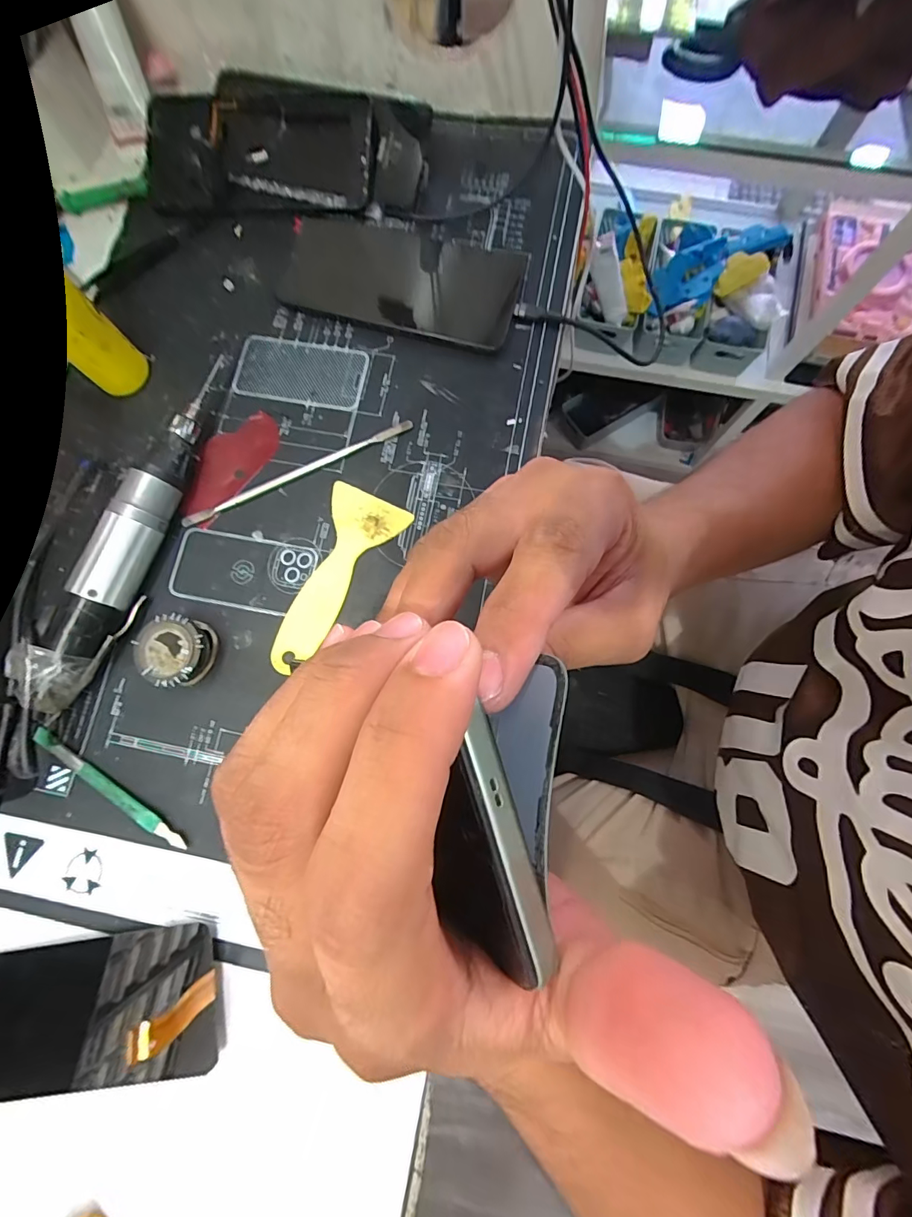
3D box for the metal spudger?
[{"bbox_3d":[-0.103,-0.090,0.303,0.159,0.004,0.009,-25,80,-3],"label":"metal spudger"}]

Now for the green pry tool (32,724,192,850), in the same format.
[{"bbox_3d":[-0.203,0.104,0.269,0.113,0.006,0.009,32,82,7],"label":"green pry tool"}]

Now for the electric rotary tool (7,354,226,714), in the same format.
[{"bbox_3d":[-0.194,-0.054,0.282,0.029,0.035,0.228,19,80,5],"label":"electric rotary tool"}]

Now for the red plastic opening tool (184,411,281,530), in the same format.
[{"bbox_3d":[-0.151,-0.095,0.305,0.038,0.004,0.083,37,82,4],"label":"red plastic opening tool"}]

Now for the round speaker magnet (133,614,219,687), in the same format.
[{"bbox_3d":[-0.164,0.025,0.274,0.039,0.024,0.039,0,79,1],"label":"round speaker magnet"}]

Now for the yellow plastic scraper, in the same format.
[{"bbox_3d":[-0.078,-0.018,0.290,0.051,0.004,0.122,25,81,6],"label":"yellow plastic scraper"}]

